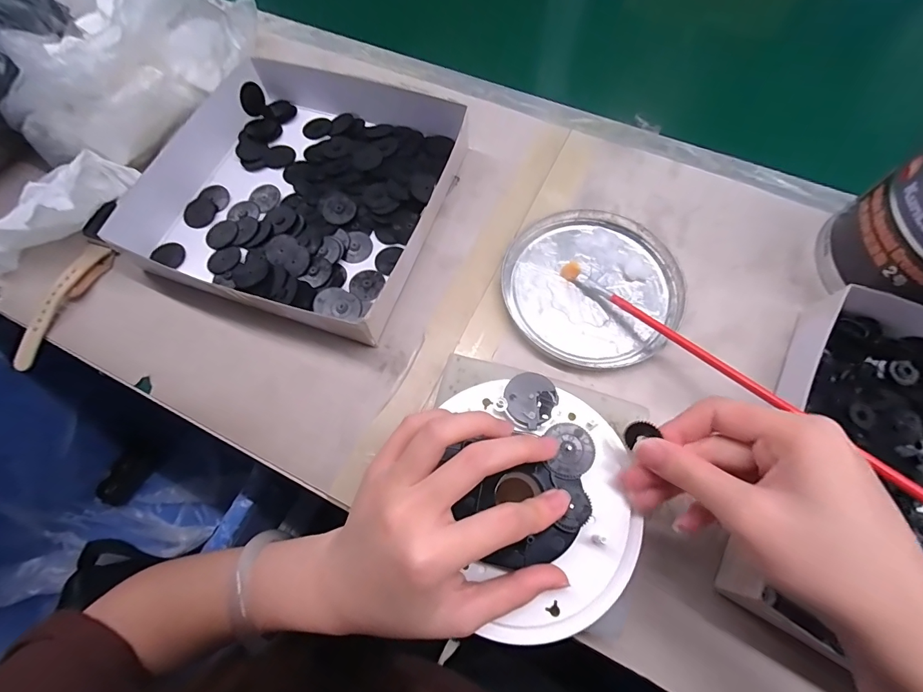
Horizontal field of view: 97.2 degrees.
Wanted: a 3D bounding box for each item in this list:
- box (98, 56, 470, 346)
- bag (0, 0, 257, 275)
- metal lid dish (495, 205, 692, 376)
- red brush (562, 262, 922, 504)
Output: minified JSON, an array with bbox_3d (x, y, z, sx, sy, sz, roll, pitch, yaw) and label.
[{"bbox_3d":[-0.123,-0.130,0.324,0.217,0.035,0.232,15,68,7],"label":"box"},{"bbox_3d":[-0.272,-0.202,0.319,0.122,0.097,0.289,8,68,4],"label":"bag"},{"bbox_3d":[0.096,-0.045,0.302,0.126,0.014,0.124,0,67,1],"label":"metal lid dish"},{"bbox_3d":[0.160,0.016,0.245,0.011,0.013,0.253,-38,58,-15],"label":"red brush"}]

